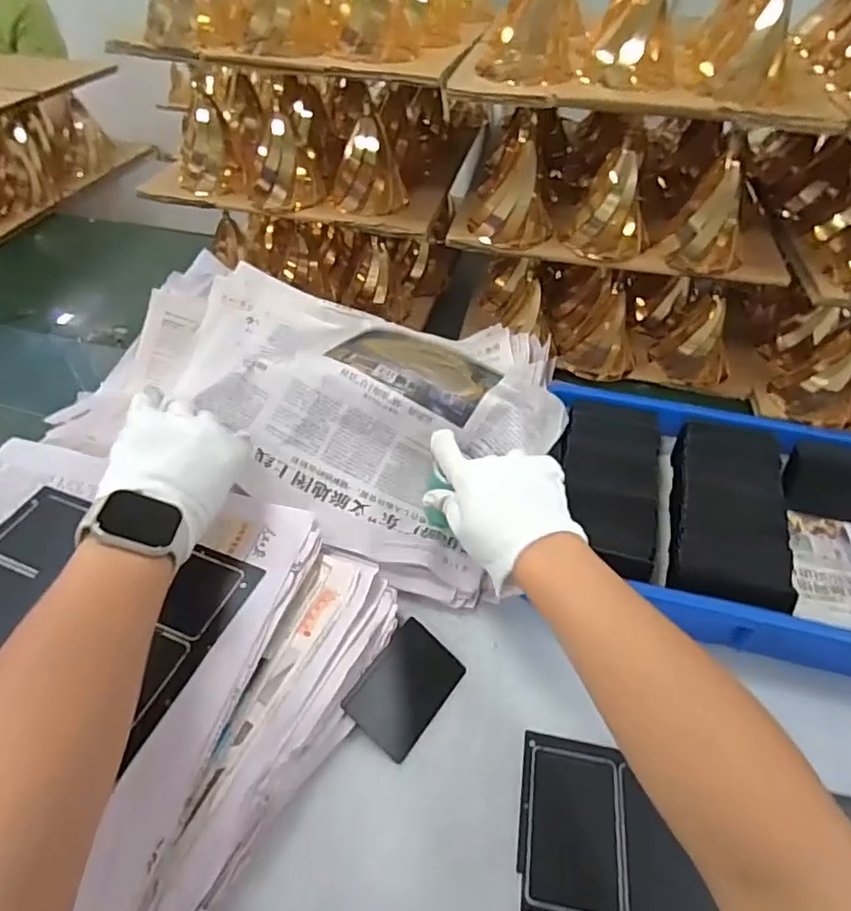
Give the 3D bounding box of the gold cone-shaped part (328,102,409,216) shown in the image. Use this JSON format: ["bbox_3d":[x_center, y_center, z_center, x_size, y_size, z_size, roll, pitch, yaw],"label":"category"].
[{"bbox_3d":[-0.066,-0.333,0.641,0.069,0.084,0.066,-28,54,-27],"label":"gold cone-shaped part"}]

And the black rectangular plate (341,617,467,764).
[{"bbox_3d":[-0.014,0.170,0.419,0.058,0.005,0.085,42,54,8],"label":"black rectangular plate"}]

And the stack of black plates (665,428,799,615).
[{"bbox_3d":[0.271,0.057,0.515,0.098,0.052,0.199,16,48,11],"label":"stack of black plates"}]

